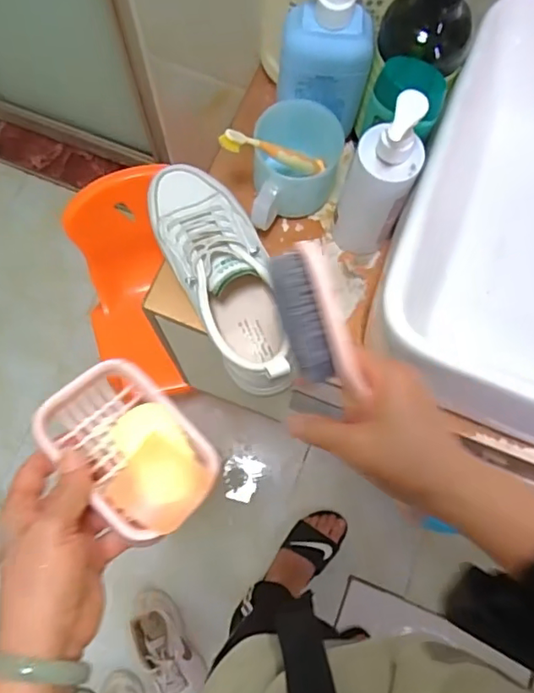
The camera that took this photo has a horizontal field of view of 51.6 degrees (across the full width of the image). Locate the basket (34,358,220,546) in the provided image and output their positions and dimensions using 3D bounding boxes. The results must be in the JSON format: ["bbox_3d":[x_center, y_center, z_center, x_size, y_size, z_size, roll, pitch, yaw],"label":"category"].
[{"bbox_3d":[-0.097,0.073,0.396,0.083,0.038,0.122,-41,75,-19],"label":"basket"}]

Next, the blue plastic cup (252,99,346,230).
[{"bbox_3d":[0.027,-0.168,0.536,0.080,0.079,0.101,2,75,-1],"label":"blue plastic cup"}]

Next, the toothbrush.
[{"bbox_3d":[0.011,-0.183,0.528,0.142,0.018,0.015,-3,70,-47],"label":"toothbrush"}]

